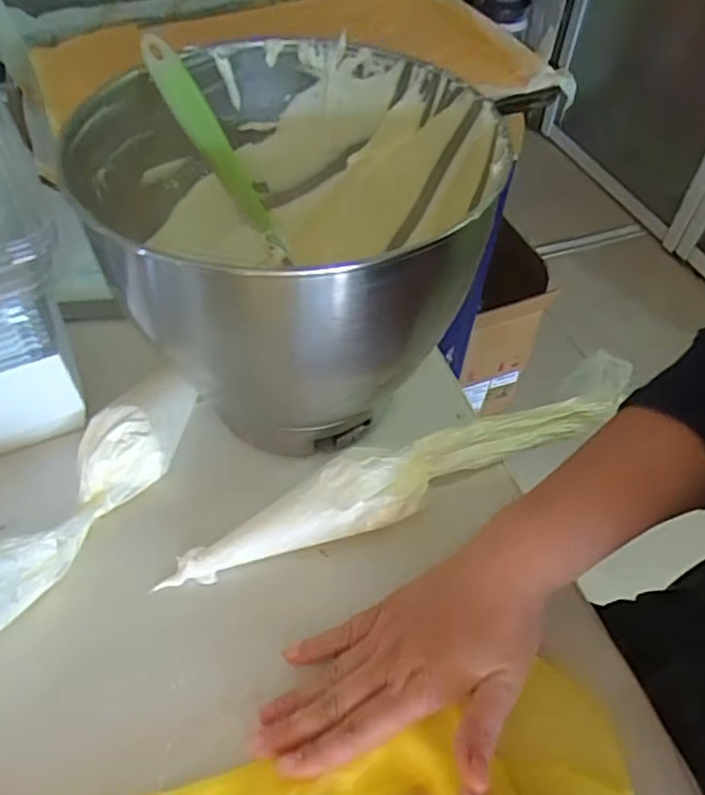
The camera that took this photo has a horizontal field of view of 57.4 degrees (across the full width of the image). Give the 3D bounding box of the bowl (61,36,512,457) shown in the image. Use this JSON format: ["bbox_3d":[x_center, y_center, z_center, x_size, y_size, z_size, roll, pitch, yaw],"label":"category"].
[{"bbox_3d":[-0.034,-0.096,0.437,0.229,0.198,0.245,1,51,-2],"label":"bowl"}]

